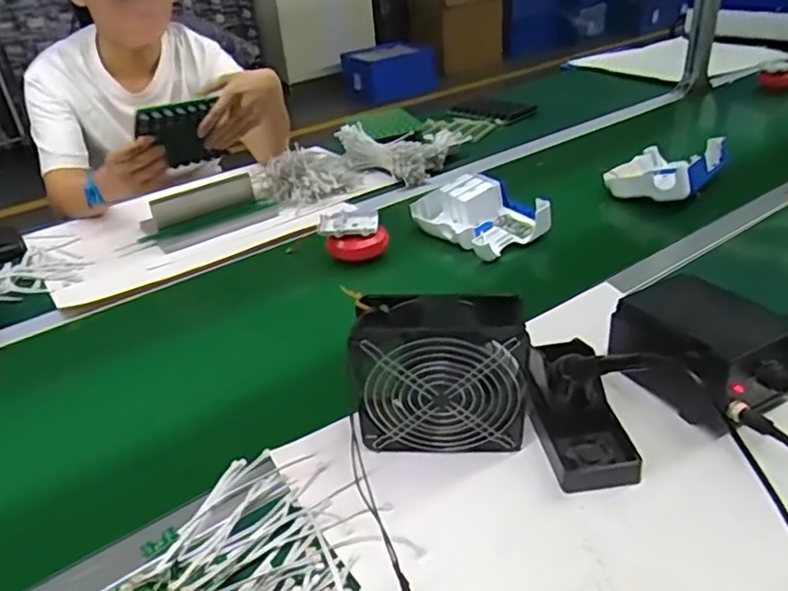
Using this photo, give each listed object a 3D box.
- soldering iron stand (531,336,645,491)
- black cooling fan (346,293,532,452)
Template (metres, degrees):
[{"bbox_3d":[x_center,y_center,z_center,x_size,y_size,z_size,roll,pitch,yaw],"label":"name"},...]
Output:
[{"bbox_3d":[0.175,0.100,0.590,0.077,0.098,0.133,-7,33,-7],"label":"soldering iron stand"},{"bbox_3d":[0.043,0.076,0.589,0.158,0.153,0.064,0,33,5],"label":"black cooling fan"}]

